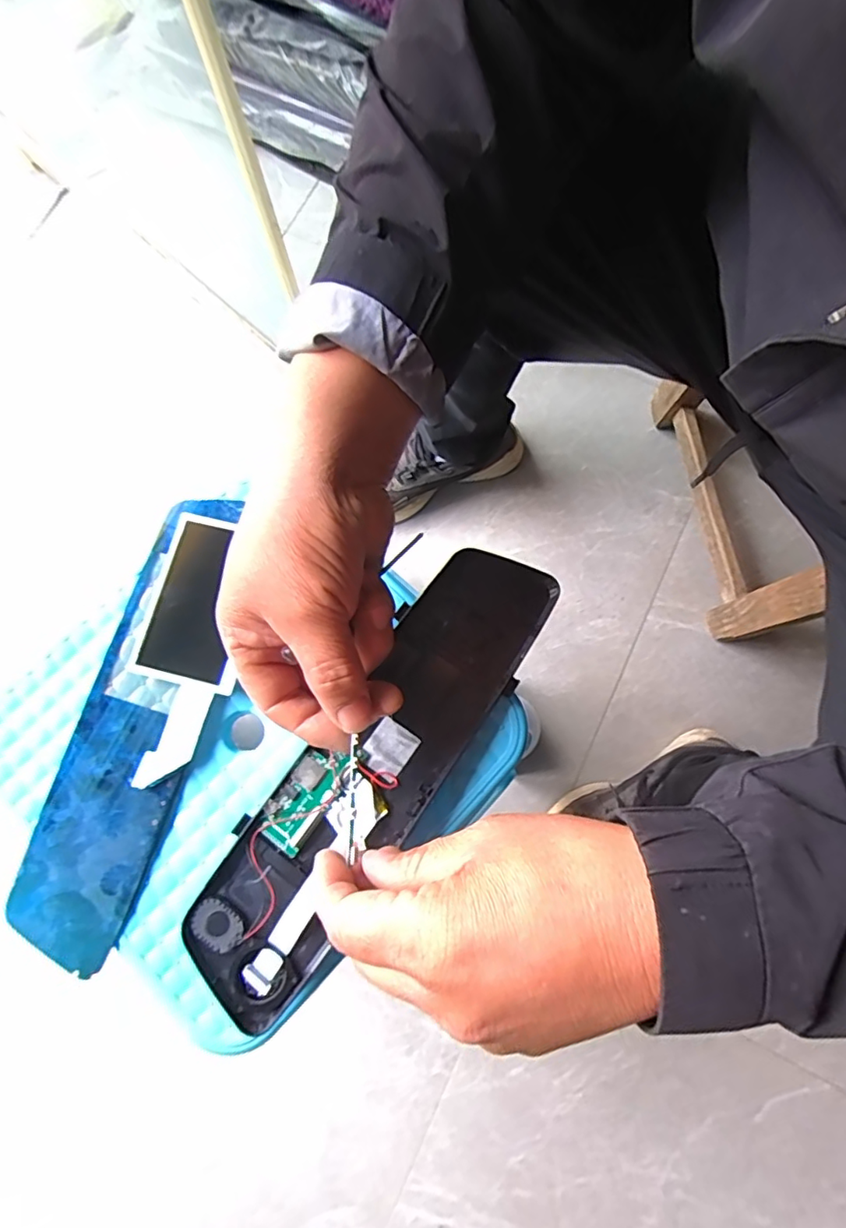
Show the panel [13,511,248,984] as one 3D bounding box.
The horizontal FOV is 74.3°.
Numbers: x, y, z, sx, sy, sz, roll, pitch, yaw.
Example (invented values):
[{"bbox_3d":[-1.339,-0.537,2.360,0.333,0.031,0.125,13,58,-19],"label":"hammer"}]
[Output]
[{"bbox_3d":[-0.166,0.059,0.333,0.076,0.020,0.272,17,77,2],"label":"panel"}]

